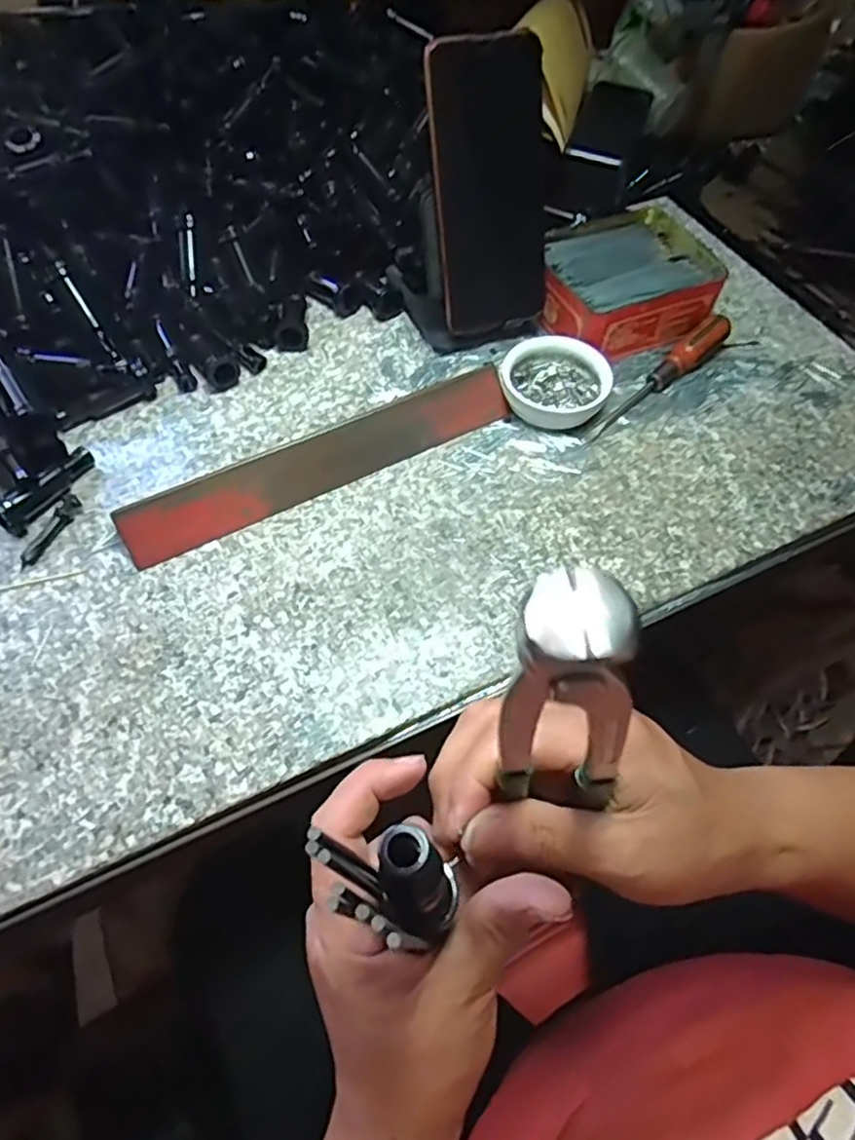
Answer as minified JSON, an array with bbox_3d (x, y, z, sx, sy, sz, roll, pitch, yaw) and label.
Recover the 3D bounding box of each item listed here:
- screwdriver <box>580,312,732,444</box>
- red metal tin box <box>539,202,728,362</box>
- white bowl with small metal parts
[{"bbox_3d":[0.164,-0.135,0.463,0.025,0.028,0.149,38,63,20],"label":"screwdriver"},{"bbox_3d":[0.145,-0.216,0.503,0.128,0.047,0.108,-23,61,-16],"label":"red metal tin box"},{"bbox_3d":[0.087,-0.127,0.457,0.071,0.027,0.062,16,58,8],"label":"white bowl with small metal parts"}]

